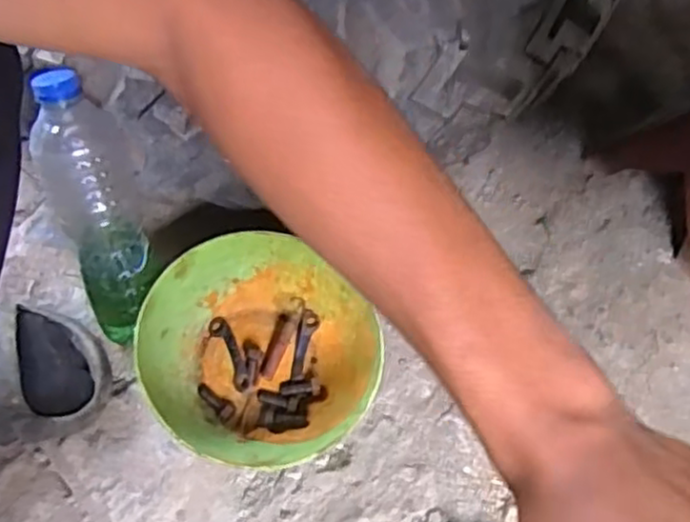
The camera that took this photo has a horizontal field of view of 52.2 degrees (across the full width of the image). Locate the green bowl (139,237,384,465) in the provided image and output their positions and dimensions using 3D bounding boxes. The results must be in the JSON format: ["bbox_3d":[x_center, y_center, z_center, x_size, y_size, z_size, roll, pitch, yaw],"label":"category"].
[{"bbox_3d":[-0.071,0.082,0.593,0.183,0.083,0.173,0,63,0],"label":"green bowl"}]

